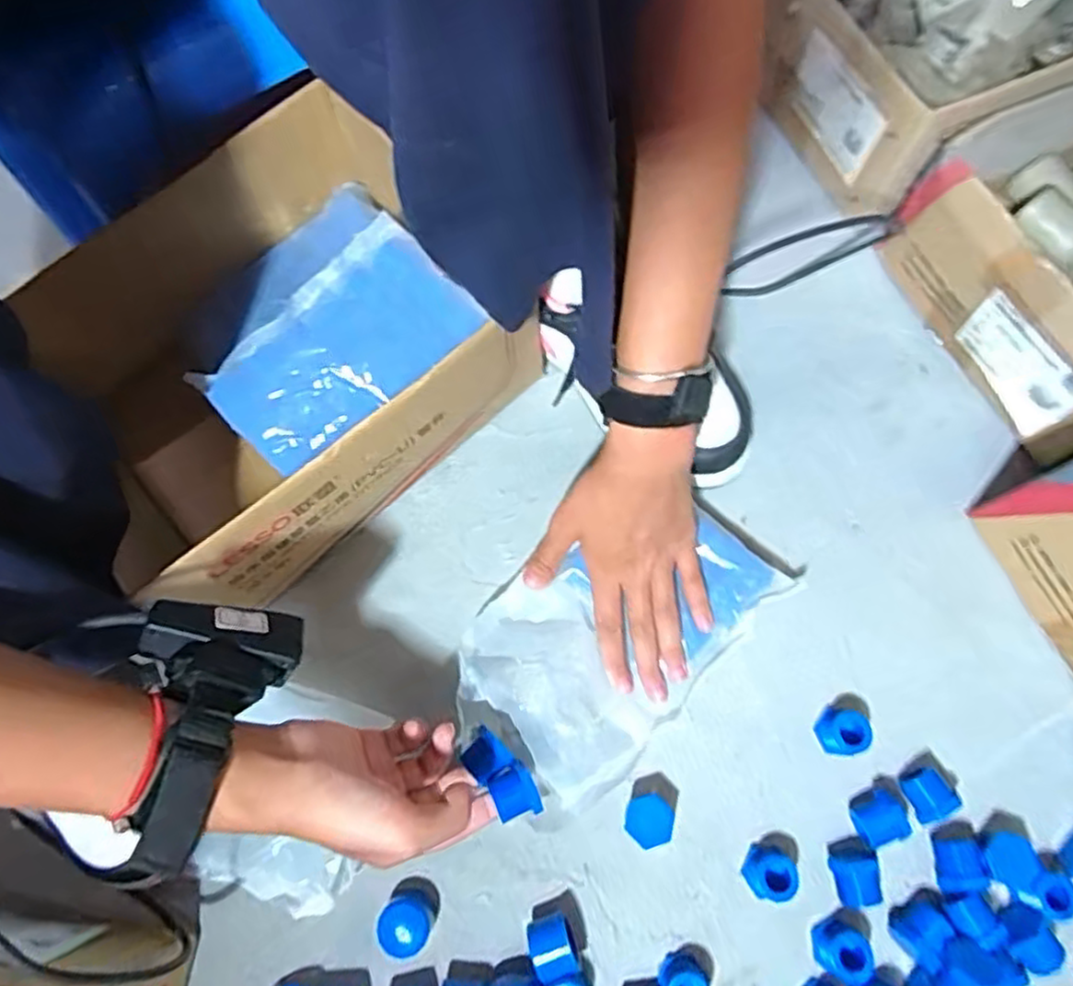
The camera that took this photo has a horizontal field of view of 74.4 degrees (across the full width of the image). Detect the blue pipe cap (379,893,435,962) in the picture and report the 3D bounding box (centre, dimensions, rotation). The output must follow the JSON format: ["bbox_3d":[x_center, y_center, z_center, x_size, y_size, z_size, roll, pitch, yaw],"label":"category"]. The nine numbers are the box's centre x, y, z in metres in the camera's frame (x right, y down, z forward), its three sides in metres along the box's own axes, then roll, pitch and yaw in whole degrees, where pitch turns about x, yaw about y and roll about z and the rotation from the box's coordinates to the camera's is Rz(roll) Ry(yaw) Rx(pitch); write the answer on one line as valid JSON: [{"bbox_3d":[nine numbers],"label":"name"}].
[{"bbox_3d":[-0.078,0.260,0.426,0.029,0.023,0.030,-9,72,-2],"label":"blue pipe cap"}]

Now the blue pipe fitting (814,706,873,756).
[{"bbox_3d":[0.199,0.155,0.460,0.025,0.026,0.030,-2,72,0],"label":"blue pipe fitting"}]

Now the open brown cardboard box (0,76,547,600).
[{"bbox_3d":[-0.170,-0.095,0.487,0.278,0.130,0.234,-37,75,-11],"label":"open brown cardboard box"}]

